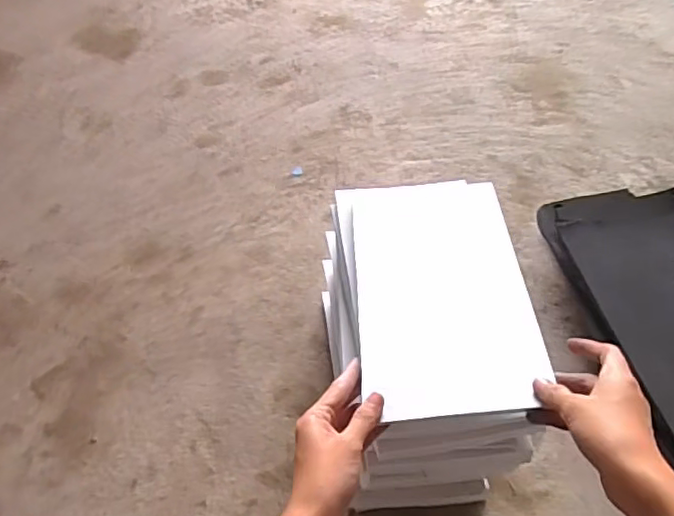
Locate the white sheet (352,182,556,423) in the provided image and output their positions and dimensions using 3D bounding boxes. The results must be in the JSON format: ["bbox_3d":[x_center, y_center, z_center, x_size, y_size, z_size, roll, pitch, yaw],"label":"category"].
[{"bbox_3d":[0.095,0.020,0.557,0.149,0.010,0.278,-4,46,3],"label":"white sheet"}]

